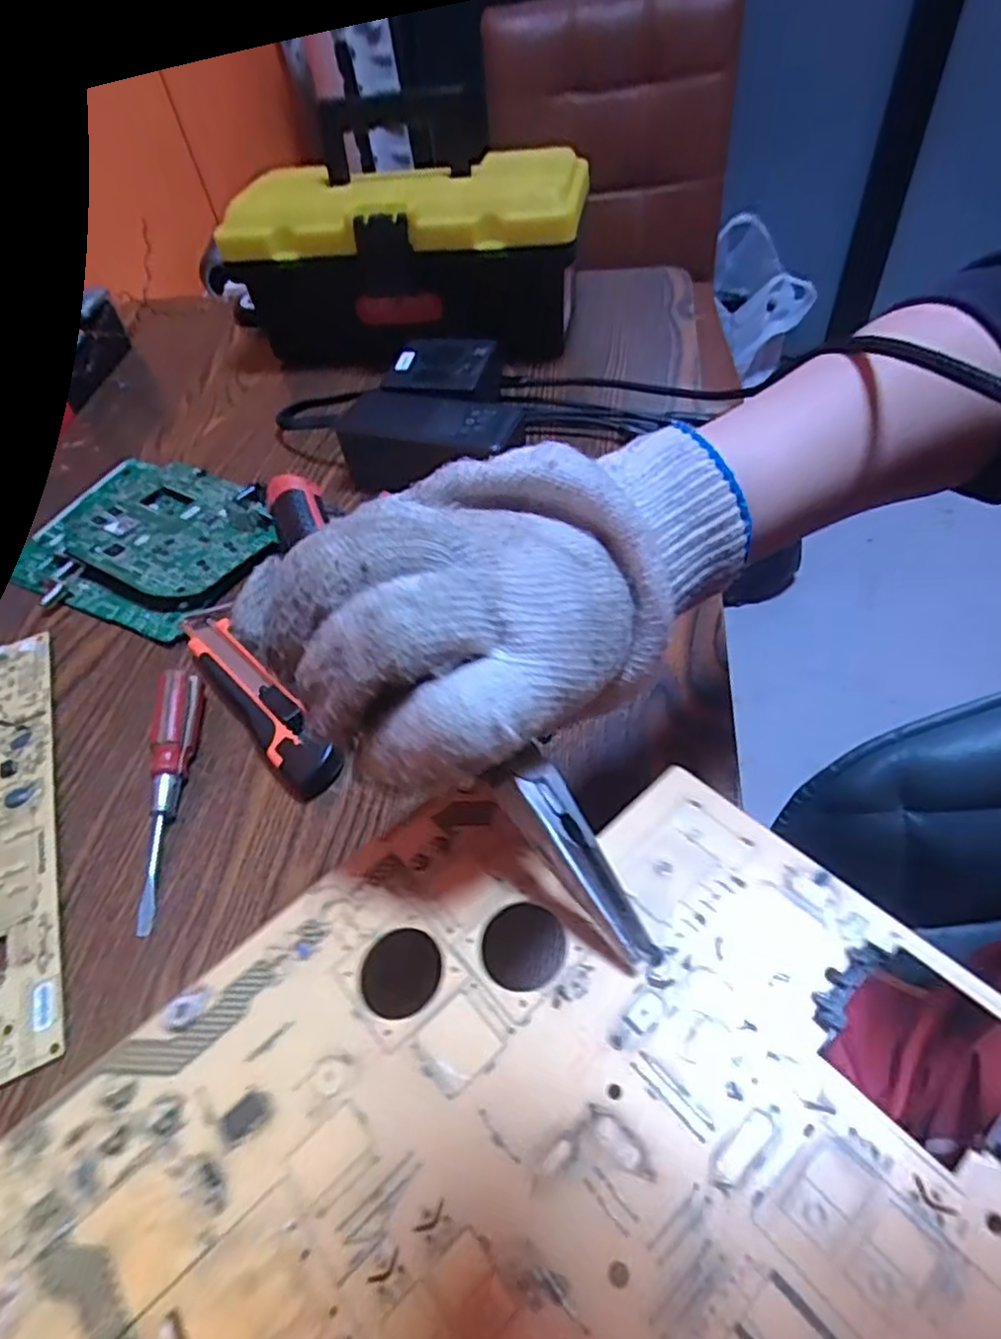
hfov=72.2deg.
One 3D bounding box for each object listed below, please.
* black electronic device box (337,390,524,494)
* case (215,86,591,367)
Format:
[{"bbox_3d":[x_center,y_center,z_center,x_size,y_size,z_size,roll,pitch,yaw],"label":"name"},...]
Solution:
[{"bbox_3d":[-0.047,-0.165,0.502,0.135,0.053,0.051,9,53,13],"label":"black electronic device box"},{"bbox_3d":[-0.076,-0.371,0.590,0.294,0.196,0.130,9,54,16],"label":"case"}]

